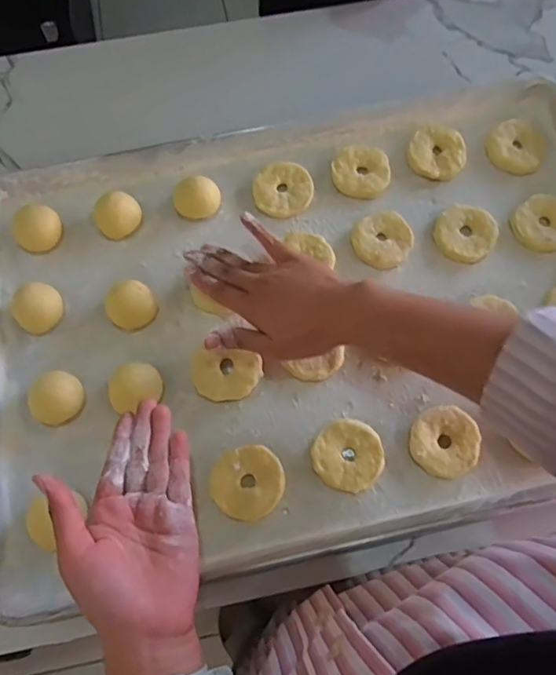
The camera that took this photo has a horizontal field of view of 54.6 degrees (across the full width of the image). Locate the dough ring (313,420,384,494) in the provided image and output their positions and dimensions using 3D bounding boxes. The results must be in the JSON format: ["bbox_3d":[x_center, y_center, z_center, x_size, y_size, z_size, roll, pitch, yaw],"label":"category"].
[{"bbox_3d":[0.059,0.099,0.450,0.057,0.010,0.058,0,71,0],"label":"dough ring"}]

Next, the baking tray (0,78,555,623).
[{"bbox_3d":[0.033,-0.024,0.485,0.592,0.032,0.402,-12,71,-4],"label":"baking tray"}]

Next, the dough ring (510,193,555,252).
[{"bbox_3d":[0.254,-0.110,0.515,0.054,0.025,0.051,43,76,13],"label":"dough ring"}]

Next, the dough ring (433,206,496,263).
[{"bbox_3d":[0.180,-0.100,0.520,0.056,0.013,0.059,0,71,0],"label":"dough ring"}]

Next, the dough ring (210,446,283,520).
[{"bbox_3d":[-0.025,0.120,0.443,0.059,0.014,0.056,0,71,0],"label":"dough ring"}]

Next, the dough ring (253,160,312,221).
[{"bbox_3d":[0.005,-0.146,0.536,0.058,0.011,0.057,0,71,0],"label":"dough ring"}]

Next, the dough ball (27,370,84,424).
[{"bbox_3d":[-0.186,0.051,0.455,0.038,0.031,0.043,21,72,7],"label":"dough ball"}]

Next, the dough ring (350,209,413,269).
[{"bbox_3d":[0.100,-0.095,0.517,0.055,0.015,0.059,0,71,0],"label":"dough ring"}]

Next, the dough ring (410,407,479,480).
[{"bbox_3d":[0.140,0.087,0.453,0.058,0.012,0.056,0,71,0],"label":"dough ring"}]

